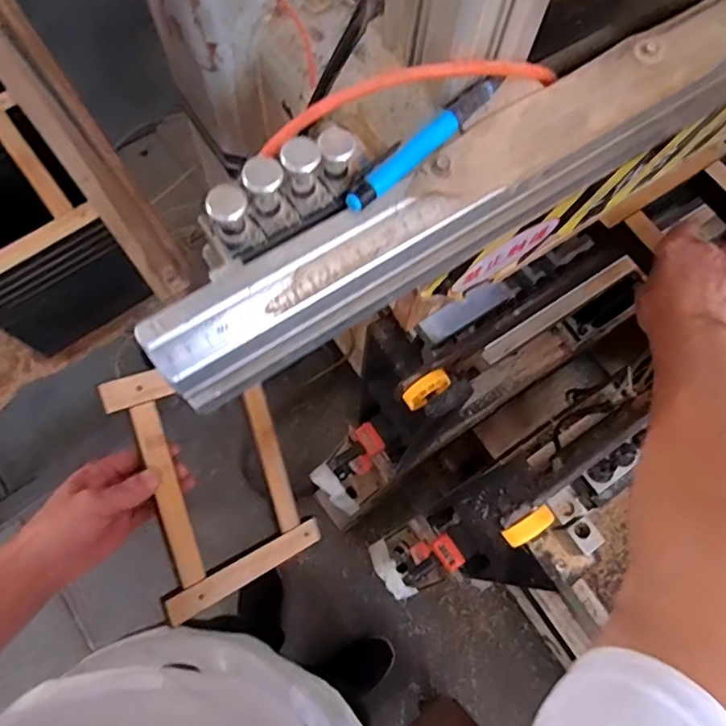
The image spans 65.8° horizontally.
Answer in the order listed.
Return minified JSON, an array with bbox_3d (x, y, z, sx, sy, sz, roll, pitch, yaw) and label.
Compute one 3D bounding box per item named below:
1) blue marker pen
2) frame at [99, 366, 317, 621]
[{"bbox_3d":[0.036,-0.122,0.306,0.012,0.009,0.119,42,75,11],"label":"blue marker pen"},{"bbox_3d":[-0.147,0.114,0.578,0.174,0.014,0.239,-21,98,-42],"label":"frame"}]

